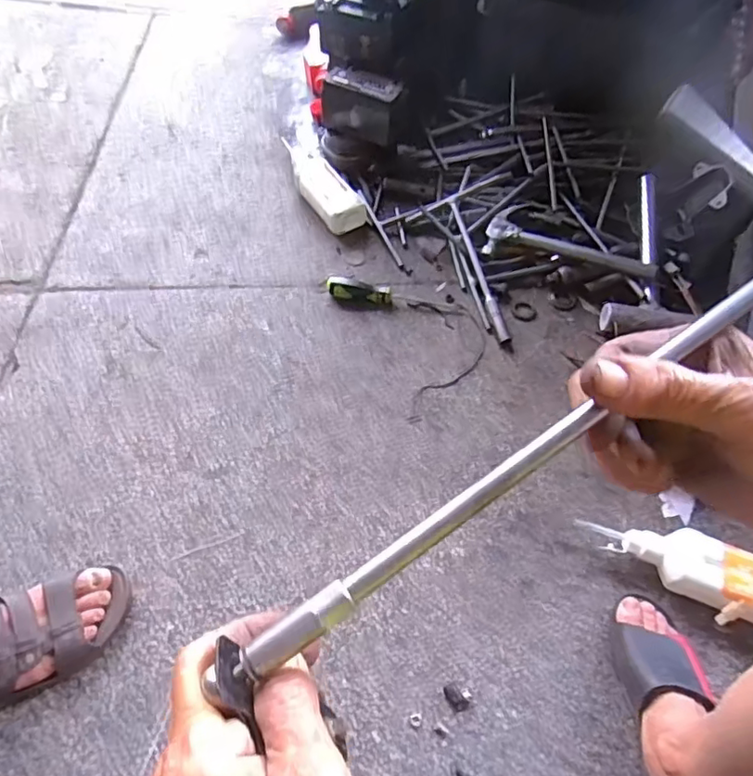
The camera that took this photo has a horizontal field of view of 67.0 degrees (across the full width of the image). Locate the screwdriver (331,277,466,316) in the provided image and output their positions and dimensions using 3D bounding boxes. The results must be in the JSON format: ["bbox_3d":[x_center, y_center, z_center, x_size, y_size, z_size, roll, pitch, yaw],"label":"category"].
[{"bbox_3d":[0.032,-0.152,0.938,0.222,0.033,0.036,9,56,5],"label":"screwdriver"}]

